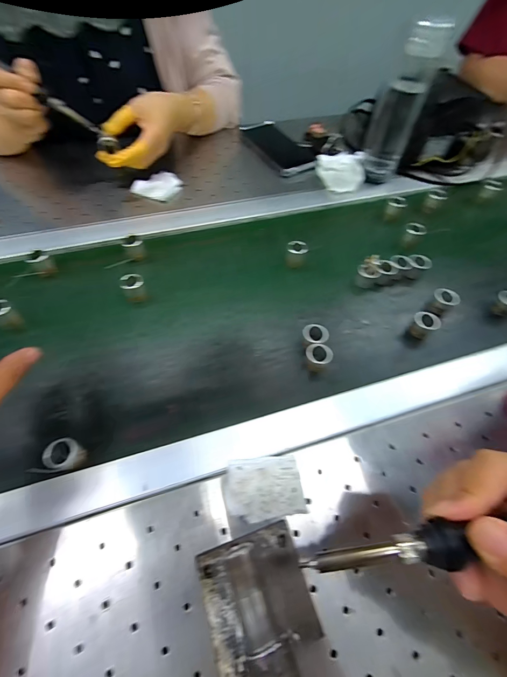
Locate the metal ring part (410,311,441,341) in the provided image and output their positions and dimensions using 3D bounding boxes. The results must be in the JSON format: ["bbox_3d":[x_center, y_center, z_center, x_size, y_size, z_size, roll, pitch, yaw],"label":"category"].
[{"bbox_3d":[0.204,-0.016,0.361,0.025,0.024,0.028,-35,68,-20],"label":"metal ring part"}]

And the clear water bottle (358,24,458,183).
[{"bbox_3d":[0.219,-0.342,0.445,0.057,0.183,0.056,6,60,0],"label":"clear water bottle"}]

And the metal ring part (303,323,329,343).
[{"bbox_3d":[0.070,0.000,0.348,0.029,0.023,0.026,19,61,8],"label":"metal ring part"}]

